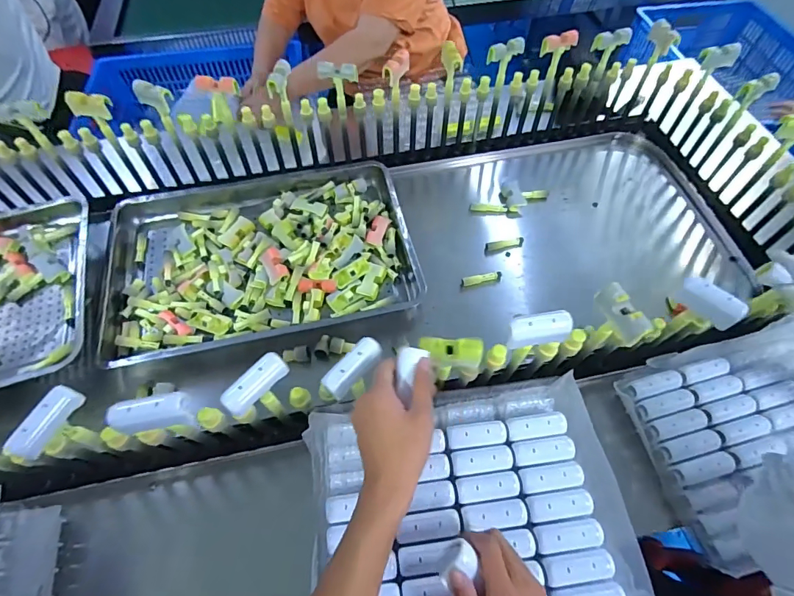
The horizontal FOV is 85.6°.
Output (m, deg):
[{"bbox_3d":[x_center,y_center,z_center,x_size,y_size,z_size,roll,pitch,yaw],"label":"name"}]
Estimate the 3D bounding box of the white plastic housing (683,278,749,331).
[{"bbox_3d":[0.397,0.005,0.543,0.024,0.041,0.071,-35,65,-22],"label":"white plastic housing"}]

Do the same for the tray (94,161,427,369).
[{"bbox_3d":[-0.272,-0.095,0.868,0.583,0.049,0.405,-11,58,-9],"label":"tray"}]

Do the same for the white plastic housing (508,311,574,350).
[{"bbox_3d":[0.172,0.039,0.519,0.076,0.031,0.030,-5,57,-5],"label":"white plastic housing"}]

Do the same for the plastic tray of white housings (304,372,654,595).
[{"bbox_3d":[0.098,0.257,0.521,0.359,0.054,0.291,-4,57,-5],"label":"plastic tray of white housings"}]

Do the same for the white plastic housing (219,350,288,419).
[{"bbox_3d":[-0.159,0.097,0.485,0.032,0.022,0.077,32,61,17],"label":"white plastic housing"}]

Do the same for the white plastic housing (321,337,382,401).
[{"bbox_3d":[-0.051,0.078,0.493,0.028,0.017,0.078,37,63,20],"label":"white plastic housing"}]

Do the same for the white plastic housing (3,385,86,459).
[{"bbox_3d":[-0.377,0.133,0.462,0.024,0.031,0.077,15,58,7],"label":"white plastic housing"}]

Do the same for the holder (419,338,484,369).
[{"bbox_3d":[0.063,0.062,0.505,0.072,0.026,0.026,7,57,2],"label":"holder"}]

